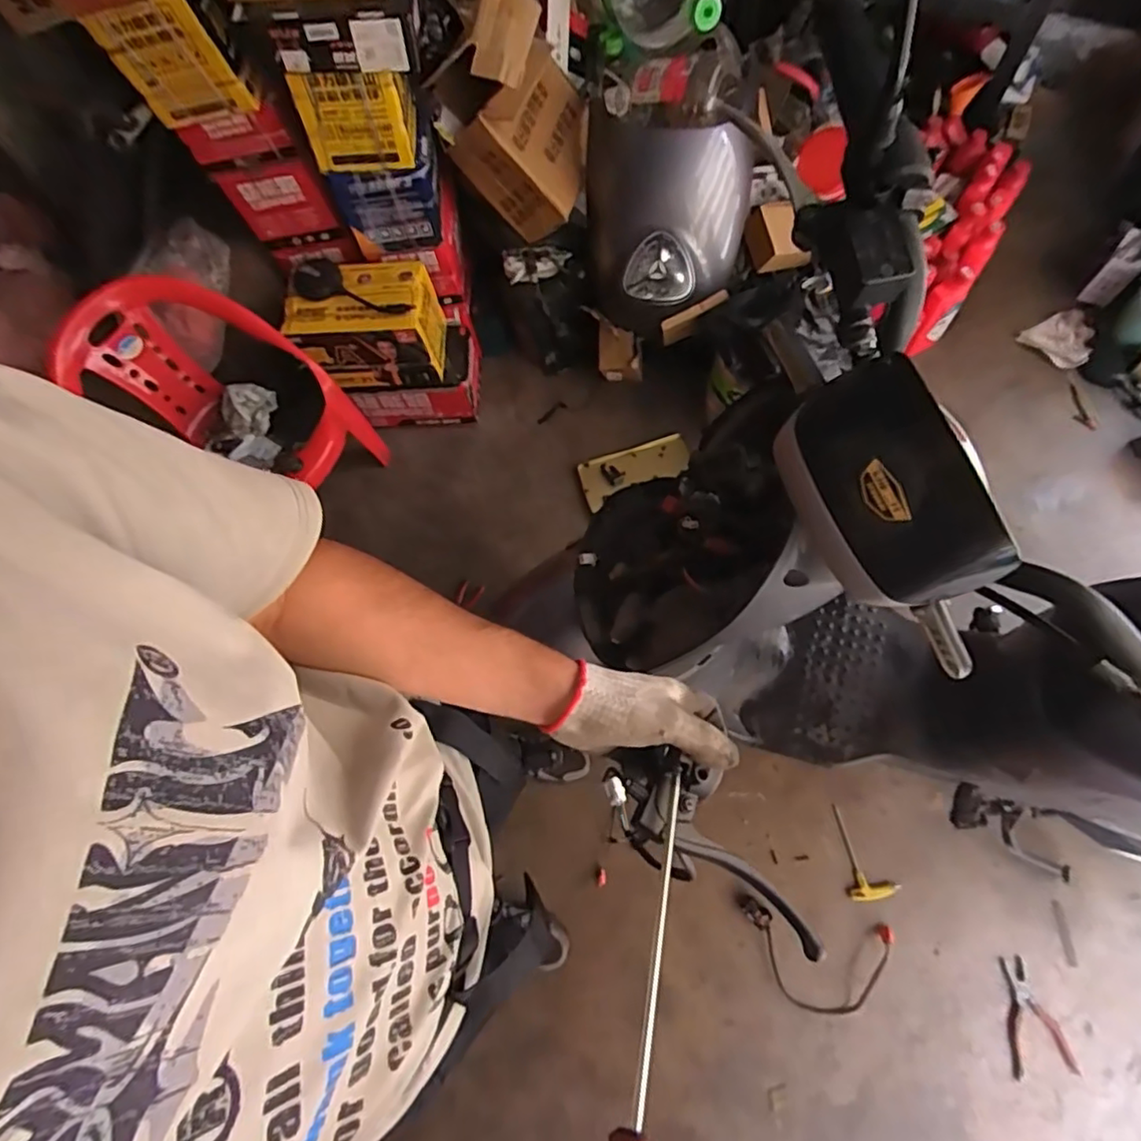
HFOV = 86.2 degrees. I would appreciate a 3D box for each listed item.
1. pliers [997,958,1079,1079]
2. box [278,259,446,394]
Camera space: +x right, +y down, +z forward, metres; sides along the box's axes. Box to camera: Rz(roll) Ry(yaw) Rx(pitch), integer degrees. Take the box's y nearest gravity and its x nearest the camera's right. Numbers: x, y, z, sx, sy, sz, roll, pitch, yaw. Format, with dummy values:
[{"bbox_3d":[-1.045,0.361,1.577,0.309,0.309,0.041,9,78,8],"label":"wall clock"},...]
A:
[{"bbox_3d":[0.880,0.854,1.172,0.111,0.016,0.194,-7,73,-1],"label":"pliers"},{"bbox_3d":[-0.470,-0.570,1.429,0.302,0.205,0.203,-1,70,5],"label":"box"}]

